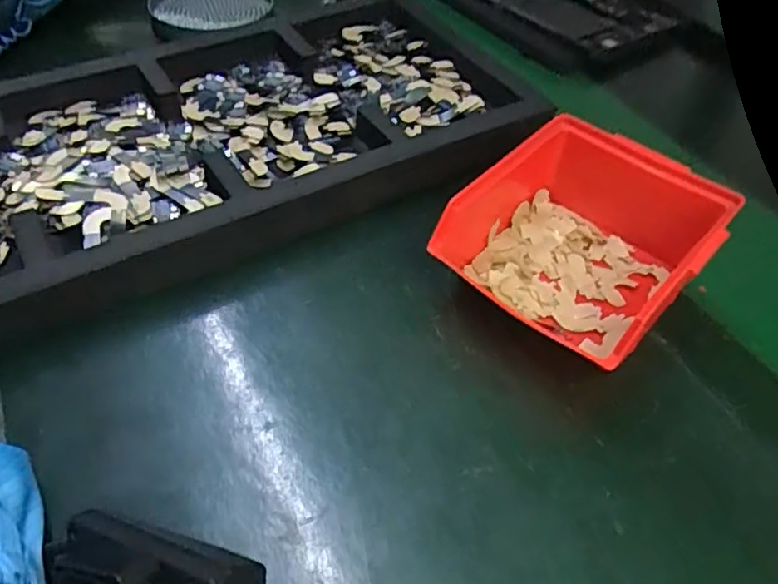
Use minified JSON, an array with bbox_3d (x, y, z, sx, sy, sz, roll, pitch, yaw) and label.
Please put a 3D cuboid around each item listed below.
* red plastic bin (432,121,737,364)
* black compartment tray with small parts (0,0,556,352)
[{"bbox_3d":[0.113,-0.027,0.350,0.118,0.069,0.138,37,57,26],"label":"red plastic bin"},{"bbox_3d":[-0.140,-0.104,0.427,0.496,0.037,0.236,-22,54,-20],"label":"black compartment tray with small parts"}]

